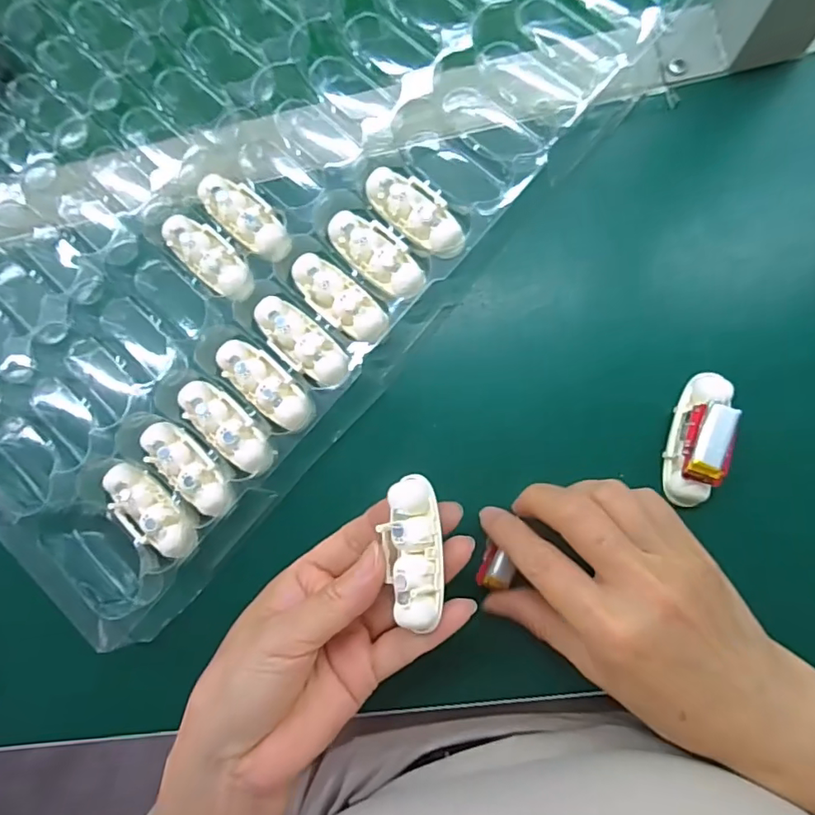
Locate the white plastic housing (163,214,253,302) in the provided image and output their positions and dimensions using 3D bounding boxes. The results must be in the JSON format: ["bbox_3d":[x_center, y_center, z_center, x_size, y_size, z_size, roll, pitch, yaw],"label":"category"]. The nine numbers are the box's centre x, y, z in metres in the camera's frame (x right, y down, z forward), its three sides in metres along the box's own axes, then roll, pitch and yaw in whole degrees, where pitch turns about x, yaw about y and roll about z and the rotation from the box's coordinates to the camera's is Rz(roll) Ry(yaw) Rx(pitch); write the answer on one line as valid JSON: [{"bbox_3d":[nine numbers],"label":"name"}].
[{"bbox_3d":[-0.111,-0.084,0.301,0.024,0.009,0.064,-41,81,3],"label":"white plastic housing"}]

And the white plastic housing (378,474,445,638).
[{"bbox_3d":[0.002,0.061,0.230,0.023,0.014,0.061,-5,77,8],"label":"white plastic housing"}]

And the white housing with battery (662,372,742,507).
[{"bbox_3d":[0.137,0.015,0.254,0.022,0.024,0.063,14,87,9],"label":"white housing with battery"}]

